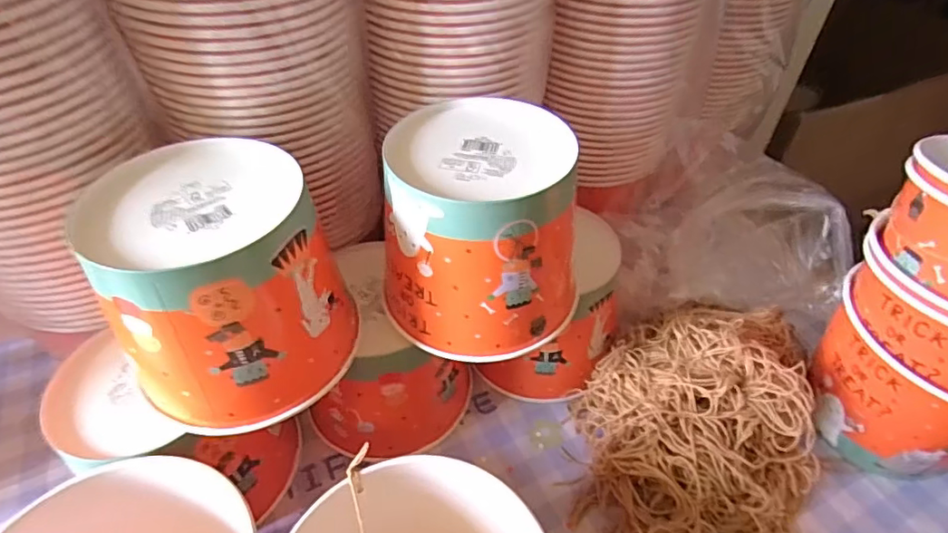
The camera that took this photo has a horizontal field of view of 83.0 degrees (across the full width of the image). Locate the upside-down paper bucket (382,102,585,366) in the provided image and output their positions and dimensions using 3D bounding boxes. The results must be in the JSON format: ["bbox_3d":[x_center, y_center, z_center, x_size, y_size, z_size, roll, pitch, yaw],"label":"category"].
[{"bbox_3d":[0.006,-0.030,0.401,0.144,0.130,0.145,-1,46,-1],"label":"upside-down paper bucket"}]

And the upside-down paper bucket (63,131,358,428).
[{"bbox_3d":[-0.167,0.010,0.361,0.138,0.128,0.146,-24,50,-22],"label":"upside-down paper bucket"}]

